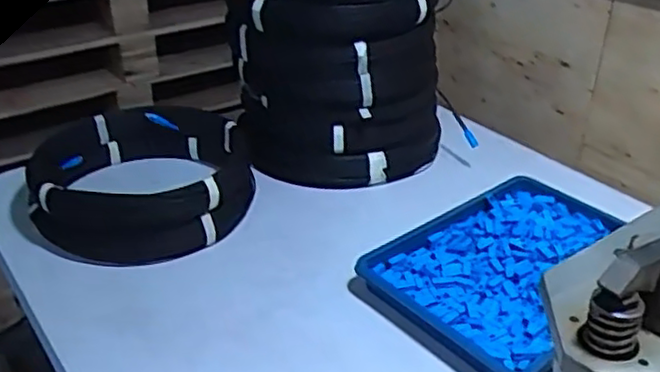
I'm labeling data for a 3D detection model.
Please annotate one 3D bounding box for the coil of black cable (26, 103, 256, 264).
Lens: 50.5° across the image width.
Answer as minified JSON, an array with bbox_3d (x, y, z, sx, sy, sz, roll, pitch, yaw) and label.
[{"bbox_3d":[-0.242,-0.012,0.919,0.264,0.086,0.263,0,31,0],"label":"coil of black cable"}]

